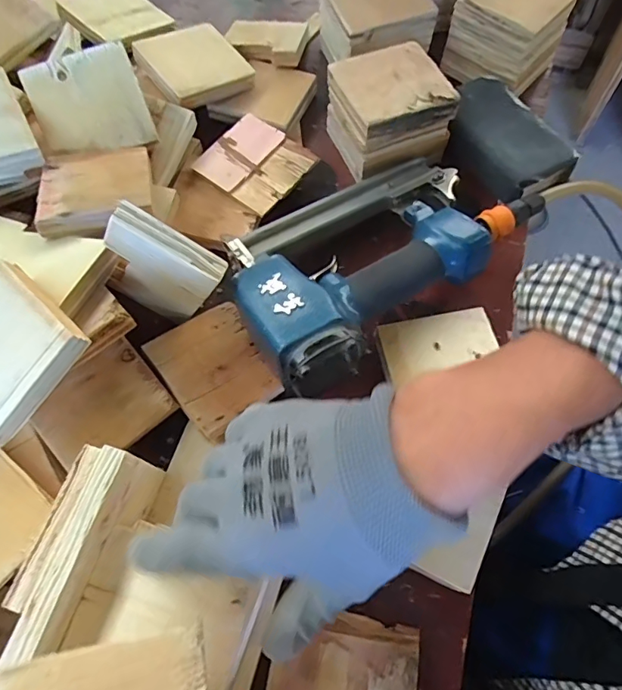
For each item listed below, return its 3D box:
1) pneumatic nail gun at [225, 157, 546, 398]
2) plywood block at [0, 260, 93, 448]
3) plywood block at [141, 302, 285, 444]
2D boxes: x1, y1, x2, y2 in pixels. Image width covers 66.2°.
[{"bbox_3d":[0.044,-0.085,0.385,0.262,0.056,0.158,-40,71,-17],"label":"pneumatic nail gun"},{"bbox_3d":[-0.197,0.003,0.304,0.094,0.014,0.084,38,90,20],"label":"plywood block"},{"bbox_3d":[-0.072,0.015,0.369,0.077,0.017,0.095,-34,69,-15],"label":"plywood block"}]

